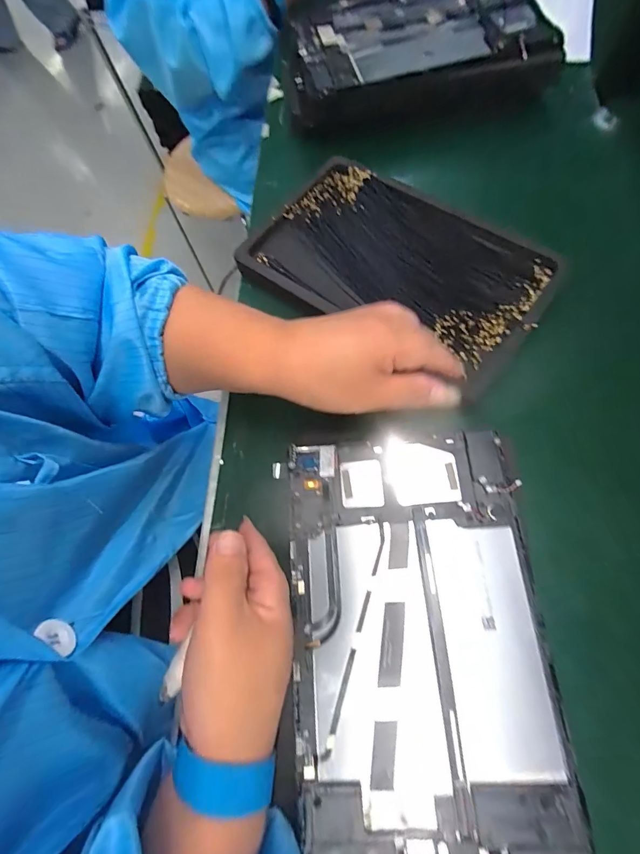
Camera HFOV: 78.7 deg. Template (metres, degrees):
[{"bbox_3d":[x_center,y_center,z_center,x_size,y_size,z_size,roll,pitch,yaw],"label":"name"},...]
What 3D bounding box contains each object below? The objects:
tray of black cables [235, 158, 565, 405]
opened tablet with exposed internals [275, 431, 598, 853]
[{"bbox_3d":[0.065,-0.140,0.341,0.244,0.027,0.148,35,75,15],"label":"tray of black cables"},{"bbox_3d":[0.056,0.120,0.238,0.152,0.012,0.235,-3,69,5],"label":"opened tablet with exposed internals"}]

